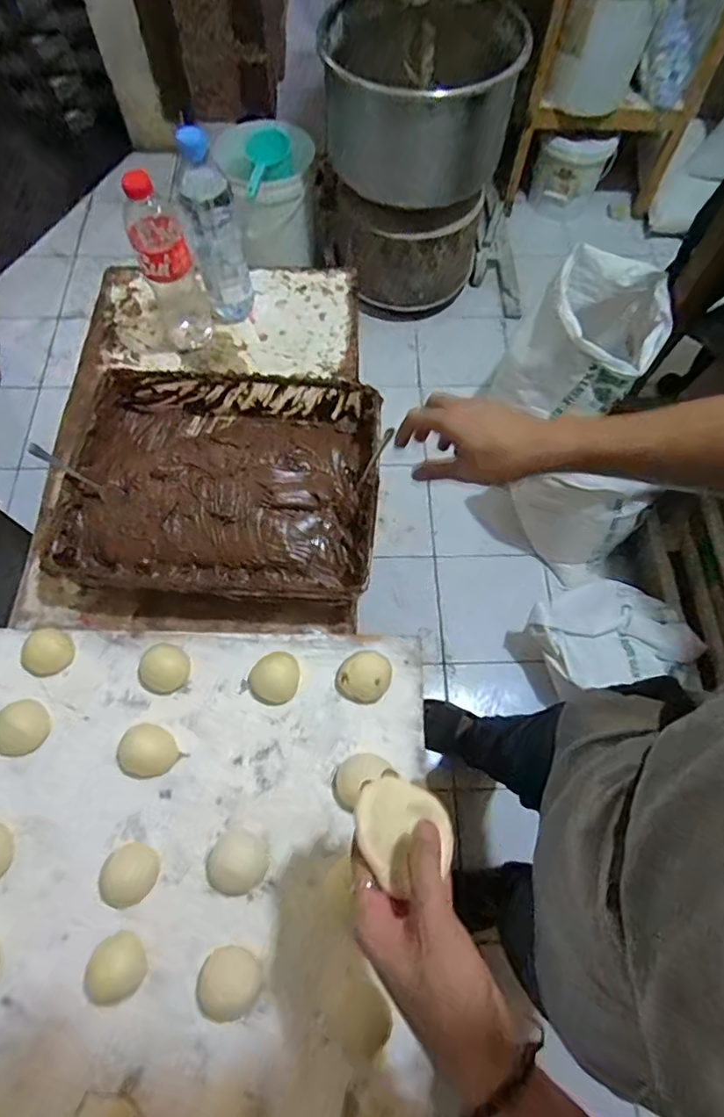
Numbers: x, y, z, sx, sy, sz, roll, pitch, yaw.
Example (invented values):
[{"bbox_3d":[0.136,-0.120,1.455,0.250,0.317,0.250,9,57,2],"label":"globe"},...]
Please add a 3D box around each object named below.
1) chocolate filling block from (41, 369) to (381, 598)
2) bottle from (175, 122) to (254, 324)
[{"bbox_3d":[-0.164,-0.101,0.666,0.362,0.084,0.280,2,66,-1],"label":"chocolate filling block"},{"bbox_3d":[-0.189,-0.418,0.731,0.071,0.222,0.063,-13,67,-7],"label":"bottle"}]

